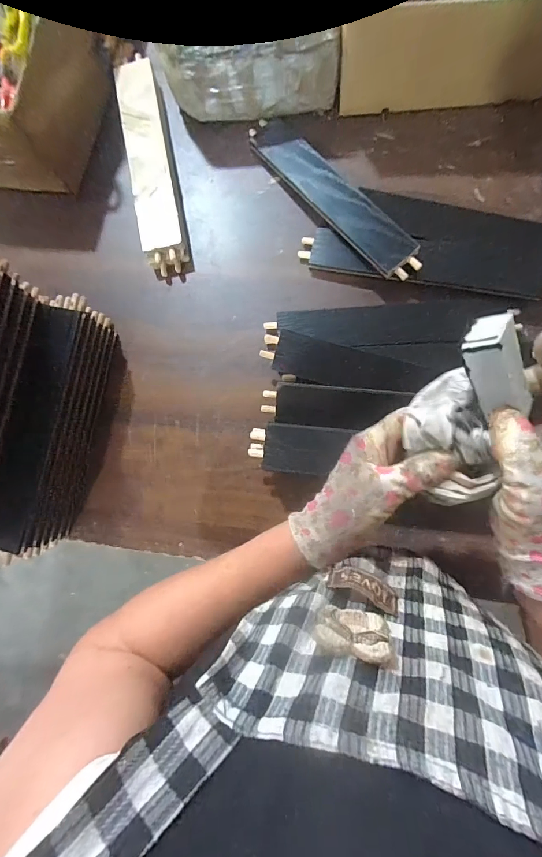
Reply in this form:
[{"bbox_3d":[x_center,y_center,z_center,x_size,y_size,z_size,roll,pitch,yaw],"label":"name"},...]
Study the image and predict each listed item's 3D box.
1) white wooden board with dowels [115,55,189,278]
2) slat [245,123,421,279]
[{"bbox_3d":[-0.165,-0.367,0.510,0.060,0.035,0.296,-11,84,5],"label":"white wooden board with dowels"},{"bbox_3d":[0.082,-0.306,0.472,0.056,0.015,0.293,-42,79,14],"label":"slat"}]

